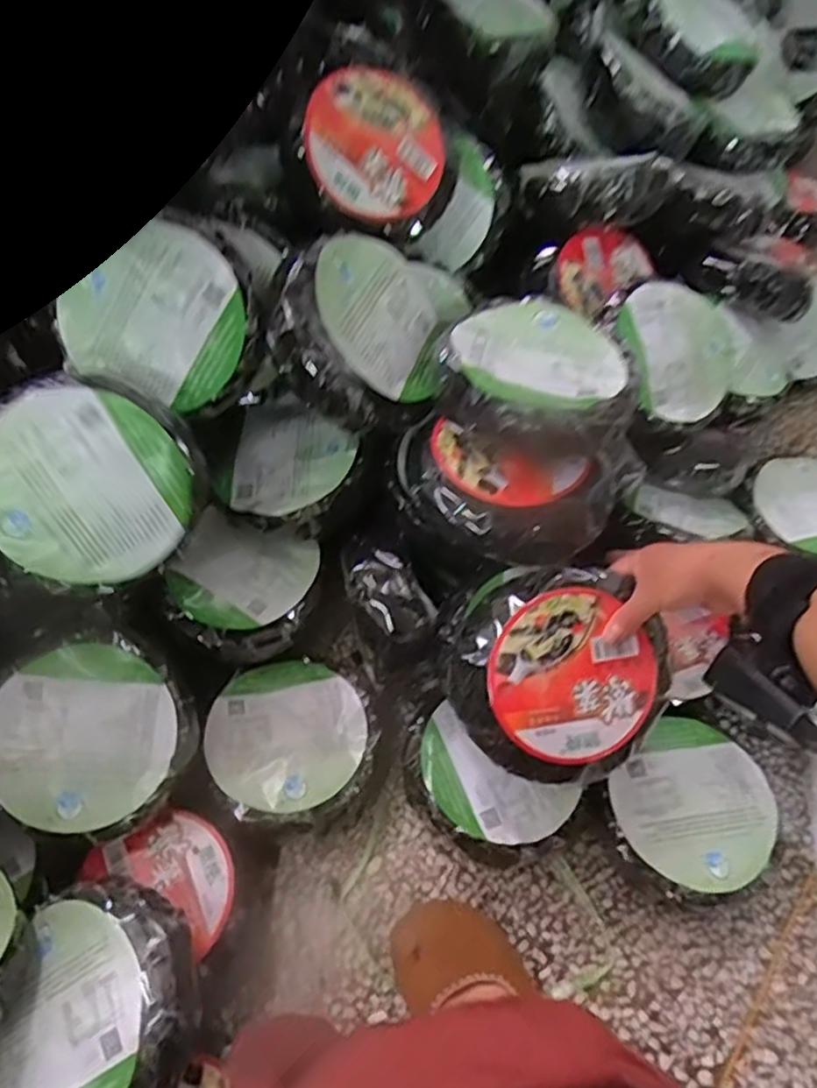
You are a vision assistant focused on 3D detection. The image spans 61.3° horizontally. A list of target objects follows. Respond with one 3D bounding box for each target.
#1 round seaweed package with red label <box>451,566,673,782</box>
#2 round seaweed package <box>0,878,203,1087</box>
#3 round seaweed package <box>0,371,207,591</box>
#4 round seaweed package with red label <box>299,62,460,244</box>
[{"bbox_3d":[0.127,0.107,0.575,0.174,0.037,0.166,0,88,-9],"label":"round seaweed package with red label"},{"bbox_3d":[-0.225,0.334,0.485,0.145,0.044,0.167,12,57,7],"label":"round seaweed package"},{"bbox_3d":[-0.249,-0.049,0.540,0.158,0.158,0.024,-39,23,-2],"label":"round seaweed package"},{"bbox_3d":[-0.027,-0.387,0.687,0.157,0.029,0.147,-2,96,-20],"label":"round seaweed package with red label"}]

